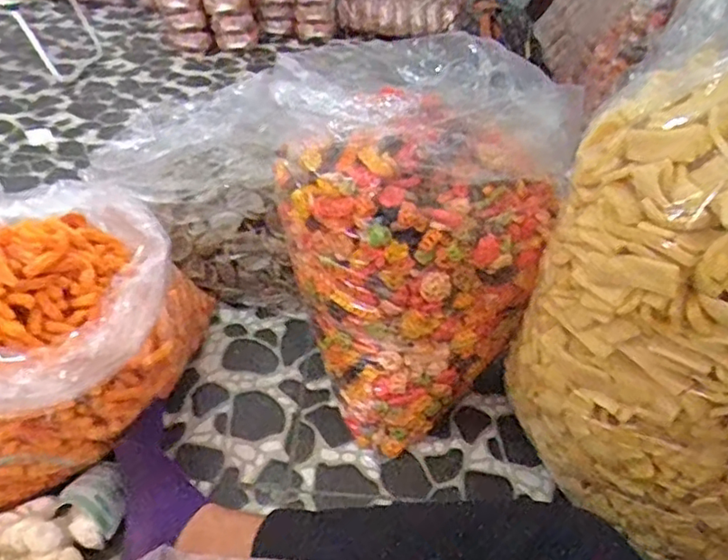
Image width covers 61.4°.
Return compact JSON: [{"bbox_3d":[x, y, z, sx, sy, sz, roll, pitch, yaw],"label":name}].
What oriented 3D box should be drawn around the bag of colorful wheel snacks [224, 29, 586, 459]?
[{"bbox_3d":[0.063,-0.056,0.906,0.316,0.475,0.354,-24,48,-32],"label":"bag of colorful wheel snacks"}]

